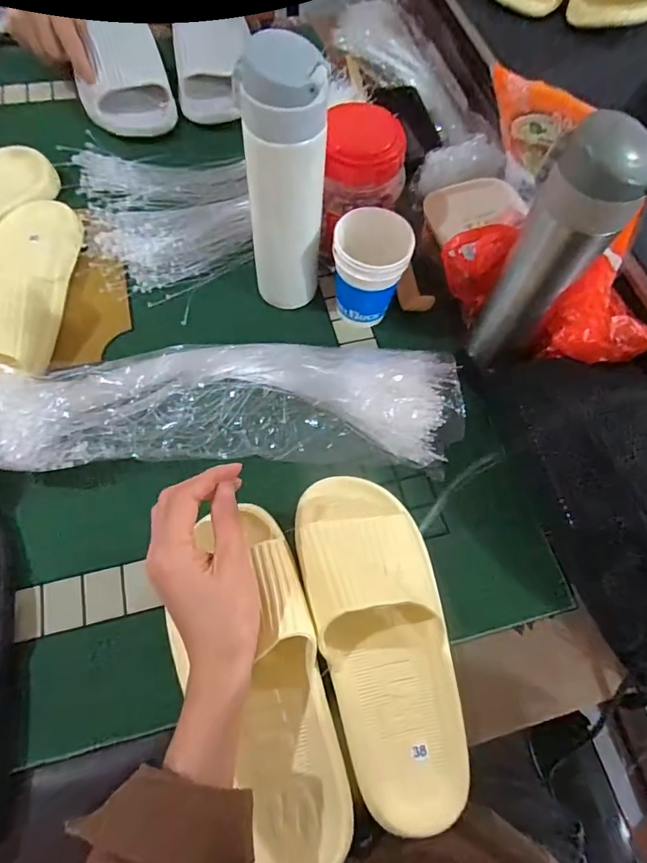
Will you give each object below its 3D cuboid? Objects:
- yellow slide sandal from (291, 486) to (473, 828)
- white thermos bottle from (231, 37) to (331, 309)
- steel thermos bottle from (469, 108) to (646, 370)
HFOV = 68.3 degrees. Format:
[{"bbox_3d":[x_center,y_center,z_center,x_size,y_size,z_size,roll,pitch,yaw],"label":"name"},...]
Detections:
[{"bbox_3d":[0.044,0.143,0.344,0.096,0.061,0.244,-11,67,-8],"label":"yellow slide sandal"},{"bbox_3d":[-0.032,-0.201,0.416,0.064,0.221,0.055,-3,66,-4],"label":"white thermos bottle"},{"bbox_3d":[0.185,-0.135,0.391,0.061,0.215,0.060,-21,69,-12],"label":"steel thermos bottle"}]

